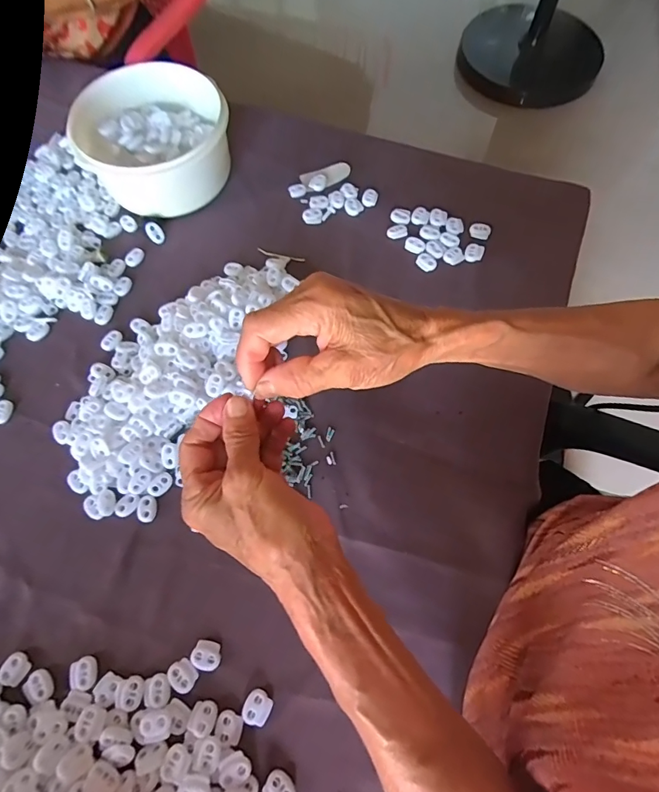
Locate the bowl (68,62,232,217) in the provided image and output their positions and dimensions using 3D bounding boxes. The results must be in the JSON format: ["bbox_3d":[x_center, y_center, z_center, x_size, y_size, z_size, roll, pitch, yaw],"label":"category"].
[{"bbox_3d":[-0.191,-0.280,0.484,0.156,0.070,0.154,-3,69,-1],"label":"bowl"}]

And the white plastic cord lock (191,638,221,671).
[{"bbox_3d":[-0.096,0.202,0.343,0.022,0.006,0.020,8,69,4],"label":"white plastic cord lock"}]

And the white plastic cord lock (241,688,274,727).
[{"bbox_3d":[-0.054,0.234,0.329,0.020,0.008,0.022,32,73,12],"label":"white plastic cord lock"}]

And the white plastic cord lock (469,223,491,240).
[{"bbox_3d":[0.169,-0.185,0.492,0.023,0.006,0.019,17,67,7],"label":"white plastic cord lock"}]

